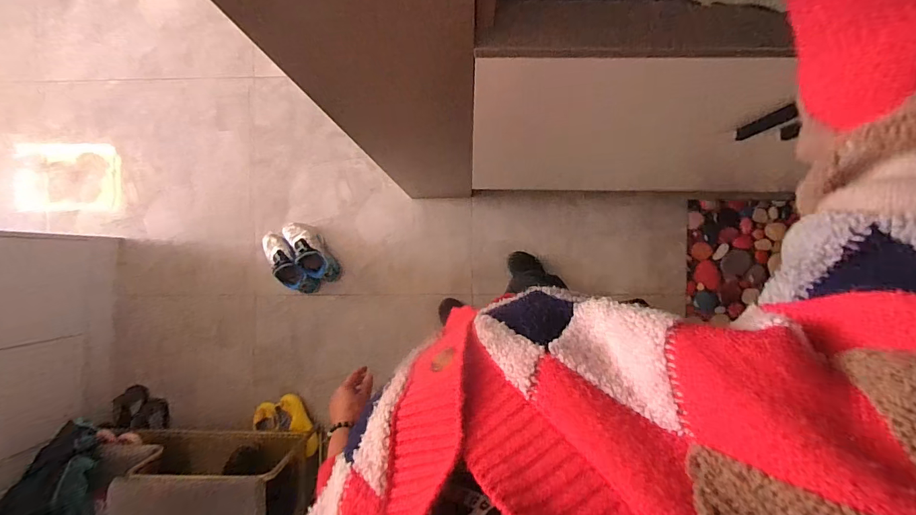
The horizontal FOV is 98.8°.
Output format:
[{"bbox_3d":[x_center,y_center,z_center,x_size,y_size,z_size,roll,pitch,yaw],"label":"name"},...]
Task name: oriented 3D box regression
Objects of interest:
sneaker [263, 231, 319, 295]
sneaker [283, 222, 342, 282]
[{"bbox_3d":[-0.597,0.017,1.370,0.098,0.138,0.261,-36,89,2],"label":"sneaker"},{"bbox_3d":[-0.518,-0.025,1.373,0.102,0.127,0.255,-32,89,2],"label":"sneaker"}]

